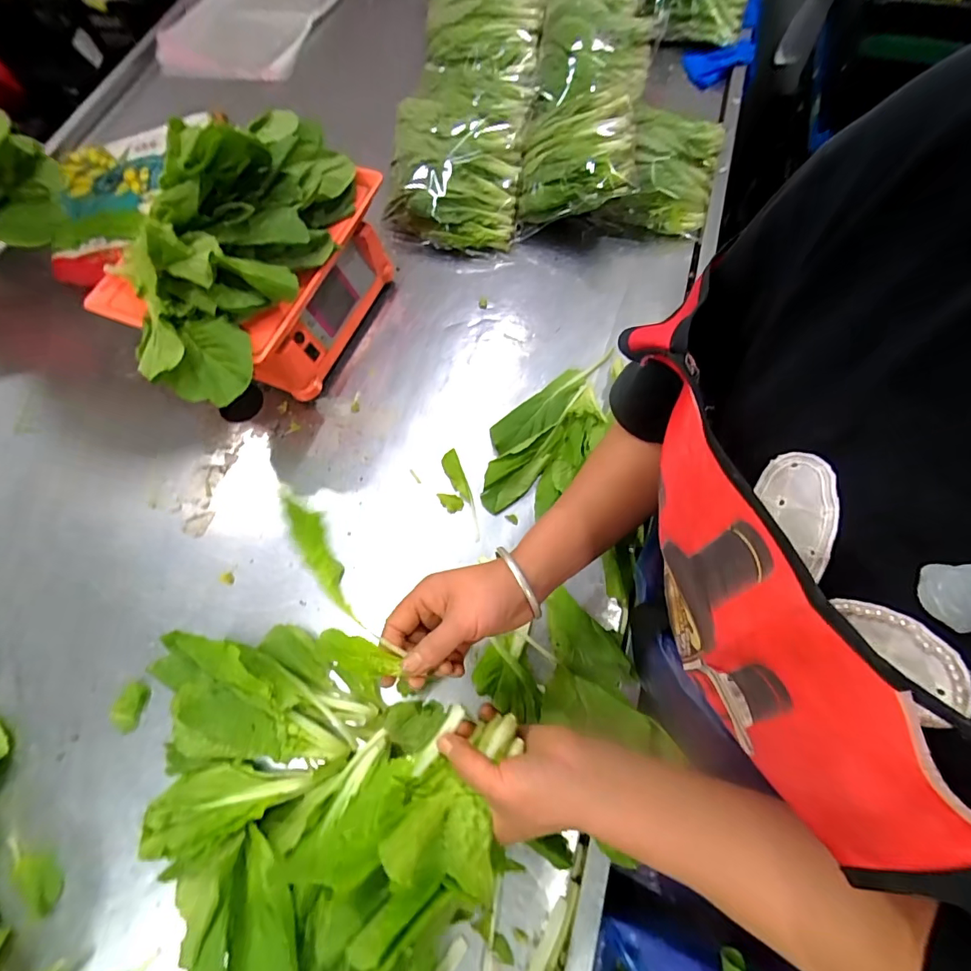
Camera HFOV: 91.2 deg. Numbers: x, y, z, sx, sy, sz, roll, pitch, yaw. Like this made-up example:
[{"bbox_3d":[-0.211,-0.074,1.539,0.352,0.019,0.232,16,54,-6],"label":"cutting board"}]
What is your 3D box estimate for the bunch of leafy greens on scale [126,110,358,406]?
[{"bbox_3d":[-0.264,-0.285,0.504,0.192,0.136,0.364,26,71,12],"label":"bunch of leafy greens on scale"}]

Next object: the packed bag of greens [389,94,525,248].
[{"bbox_3d":[-0.044,-0.440,0.672,0.184,0.051,0.189,8,103,0],"label":"packed bag of greens"}]

